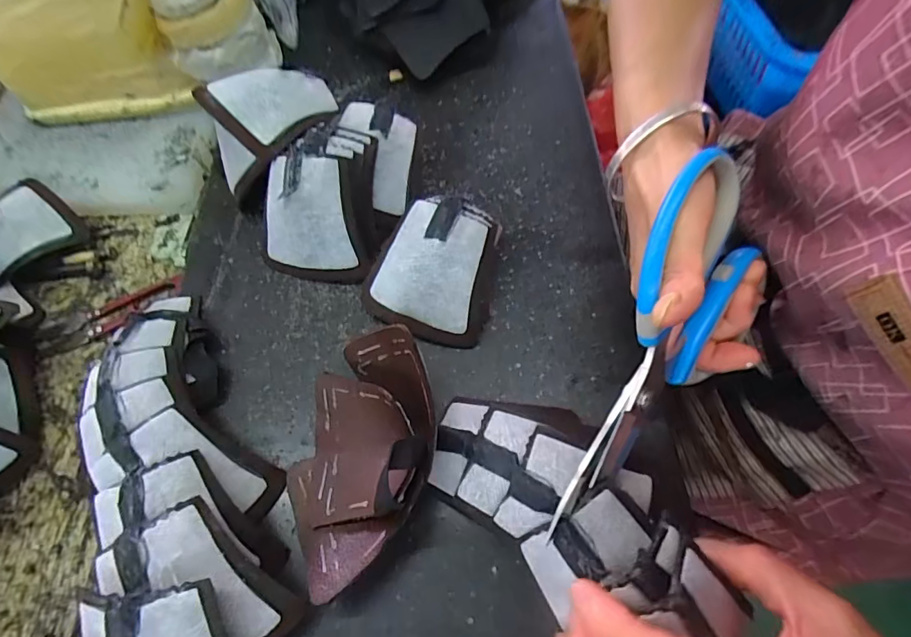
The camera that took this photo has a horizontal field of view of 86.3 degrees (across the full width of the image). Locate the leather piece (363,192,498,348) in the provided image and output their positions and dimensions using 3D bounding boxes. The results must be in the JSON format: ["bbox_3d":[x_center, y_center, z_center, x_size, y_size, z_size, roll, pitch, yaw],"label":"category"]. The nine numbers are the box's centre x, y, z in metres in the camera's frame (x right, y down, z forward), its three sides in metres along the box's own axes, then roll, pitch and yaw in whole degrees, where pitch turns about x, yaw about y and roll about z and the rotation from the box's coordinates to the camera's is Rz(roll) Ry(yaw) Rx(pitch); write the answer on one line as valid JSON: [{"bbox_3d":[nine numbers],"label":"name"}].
[{"bbox_3d":[-0.015,-0.034,0.298,0.075,0.054,0.083,10,64,8],"label":"leather piece"}]

